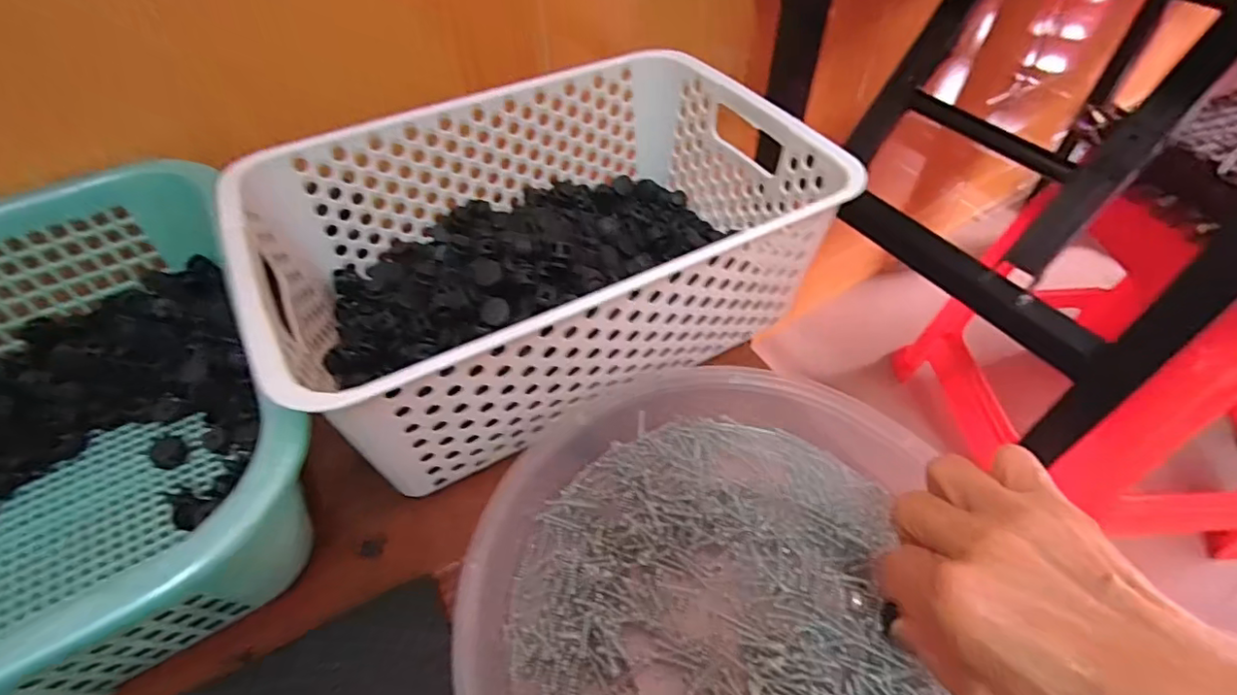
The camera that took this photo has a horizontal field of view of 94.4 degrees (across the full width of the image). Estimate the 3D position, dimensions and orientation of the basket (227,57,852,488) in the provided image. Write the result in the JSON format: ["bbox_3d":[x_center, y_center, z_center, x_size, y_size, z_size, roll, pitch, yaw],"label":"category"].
[{"bbox_3d":[-0.044,-0.067,0.352,0.302,0.105,0.204,-25,54,-17],"label":"basket"}]

